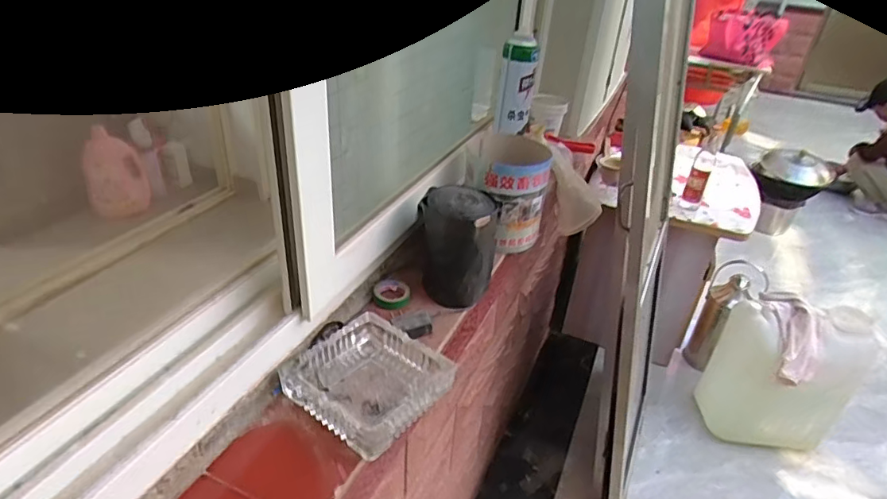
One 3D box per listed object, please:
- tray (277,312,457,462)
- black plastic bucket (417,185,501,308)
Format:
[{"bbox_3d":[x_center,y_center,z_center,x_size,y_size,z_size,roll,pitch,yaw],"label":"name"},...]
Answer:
[{"bbox_3d":[-0.084,0.145,0.594,0.147,0.034,0.145,27,39,30],"label":"tray"},{"bbox_3d":[0.021,-0.007,0.746,0.103,0.142,0.101,3,33,-2],"label":"black plastic bucket"}]

